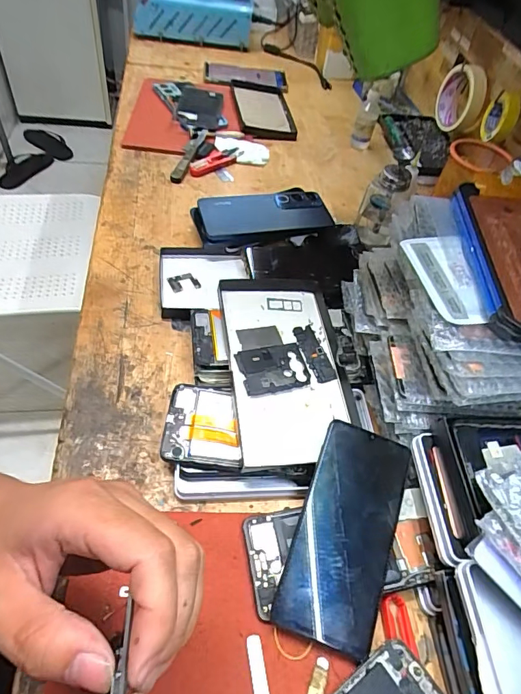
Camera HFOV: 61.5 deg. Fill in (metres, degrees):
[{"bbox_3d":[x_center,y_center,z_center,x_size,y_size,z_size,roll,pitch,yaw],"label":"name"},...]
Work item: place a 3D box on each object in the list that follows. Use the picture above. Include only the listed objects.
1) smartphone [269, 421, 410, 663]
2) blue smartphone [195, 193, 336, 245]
[{"bbox_3d":[0.064,0.138,0.332,0.069,0.007,0.156,21,65,3],"label":"smartphone"},{"bbox_3d":[0.007,-0.168,0.556,0.164,0.016,0.076,-8,64,-12],"label":"blue smartphone"}]

